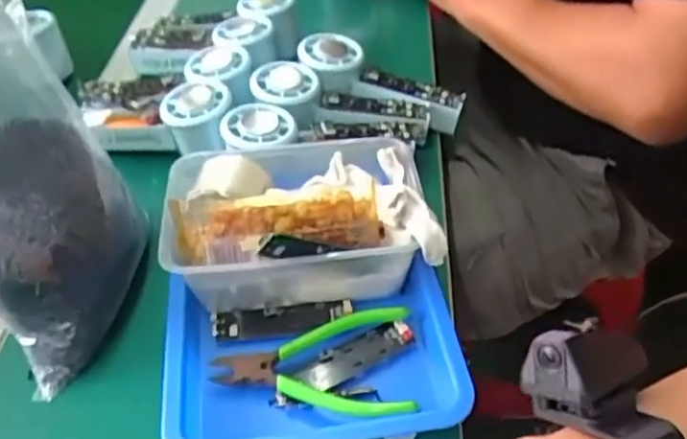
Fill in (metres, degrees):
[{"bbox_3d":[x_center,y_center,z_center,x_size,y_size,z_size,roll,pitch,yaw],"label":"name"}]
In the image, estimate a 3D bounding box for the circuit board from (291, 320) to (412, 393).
[{"bbox_3d":[0.007,0.084,0.405,0.076,0.007,0.021,-25,48,-20],"label":"circuit board"}]

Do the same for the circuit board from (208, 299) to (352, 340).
[{"bbox_3d":[-0.040,0.066,0.431,0.091,0.010,0.023,-5,60,-7],"label":"circuit board"}]

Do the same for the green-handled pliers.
[{"bbox_3d":[-0.019,0.089,0.392,0.120,0.011,0.073,-5,44,-1],"label":"green-handled pliers"}]

